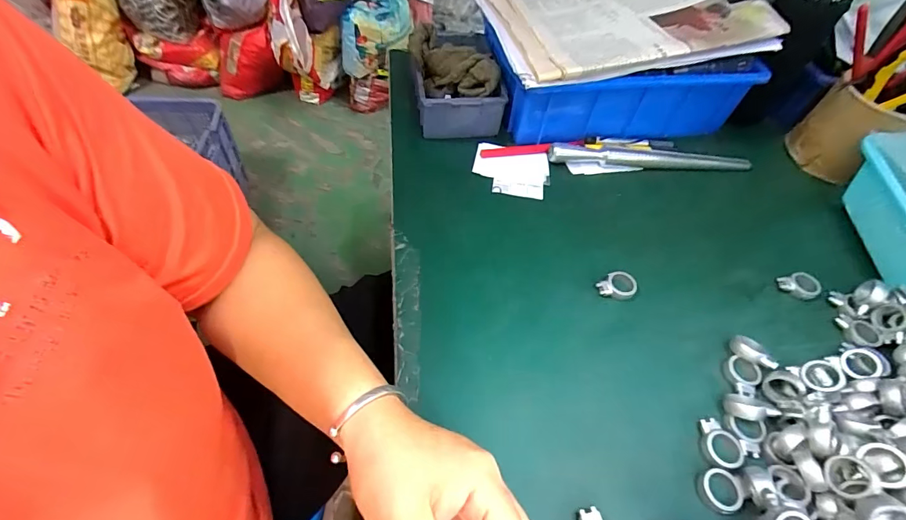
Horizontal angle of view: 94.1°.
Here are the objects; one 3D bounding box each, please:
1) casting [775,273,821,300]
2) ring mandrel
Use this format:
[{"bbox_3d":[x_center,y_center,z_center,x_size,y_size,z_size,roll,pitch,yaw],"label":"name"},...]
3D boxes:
[{"bbox_3d":[0.318,0.025,0.389,0.031,0.018,0.021,3,53,-3],"label":"casting"},{"bbox_3d":[0.221,-0.113,0.475,0.229,0.023,0.019,1,53,-4],"label":"ring mandrel"}]

